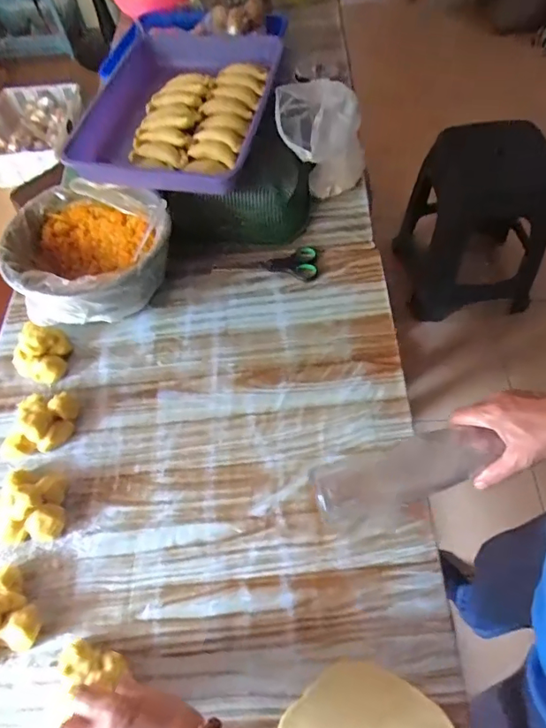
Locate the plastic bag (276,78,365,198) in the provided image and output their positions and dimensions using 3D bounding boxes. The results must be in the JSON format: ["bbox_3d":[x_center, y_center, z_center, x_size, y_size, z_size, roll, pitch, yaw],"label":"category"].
[{"bbox_3d":[0.077,-0.337,0.788,0.134,0.179,0.134,2,59,6],"label":"plastic bag"}]

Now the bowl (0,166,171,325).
[{"bbox_3d":[-0.266,-0.156,0.747,0.233,0.120,0.233,-2,59,3],"label":"bowl"}]

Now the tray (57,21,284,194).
[{"bbox_3d":[-0.157,-0.412,0.799,0.285,0.061,0.365,7,60,9],"label":"tray"}]

